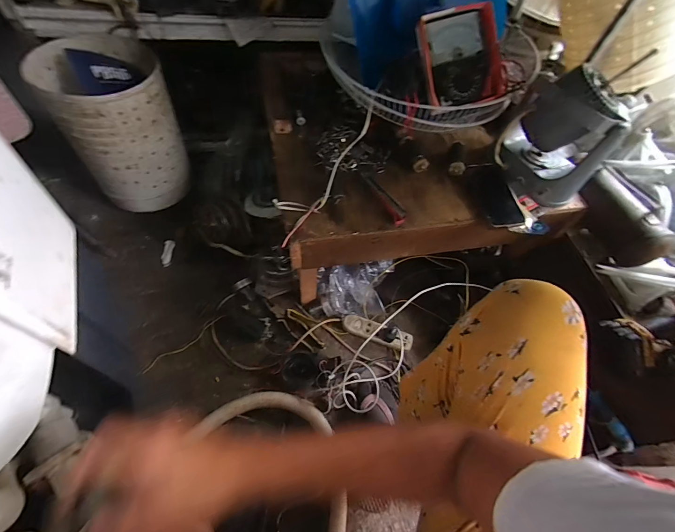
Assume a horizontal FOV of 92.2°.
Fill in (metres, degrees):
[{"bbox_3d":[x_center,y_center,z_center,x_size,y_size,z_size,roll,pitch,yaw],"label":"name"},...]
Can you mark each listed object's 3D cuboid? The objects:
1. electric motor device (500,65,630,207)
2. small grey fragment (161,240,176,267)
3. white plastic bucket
[{"bbox_3d":[0.449,-0.256,0.641,0.138,0.211,0.166,-27,64,-20],"label":"electric motor device"},{"bbox_3d":[-0.487,-0.038,0.931,0.029,0.006,0.089,-2,58,-6],"label":"small grey fragment"},{"bbox_3d":[-0.548,-0.358,0.848,0.241,0.322,0.255,2,58,-3],"label":"white plastic bucket"}]

